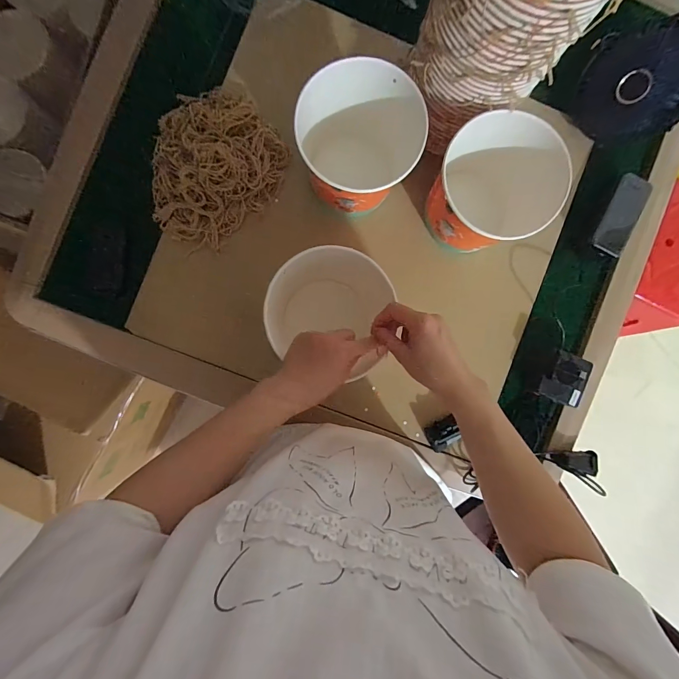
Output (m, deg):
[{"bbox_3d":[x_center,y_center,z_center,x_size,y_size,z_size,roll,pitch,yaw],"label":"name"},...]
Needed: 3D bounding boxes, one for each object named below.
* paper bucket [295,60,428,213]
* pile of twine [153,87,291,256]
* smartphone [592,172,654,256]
[{"bbox_3d":[0.019,-0.262,0.479,0.146,0.130,0.148,0,89,-3],"label":"paper bucket"},{"bbox_3d":[-0.194,-0.255,0.501,0.218,0.062,0.182,-44,92,-3],"label":"pile of twine"},{"bbox_3d":[0.447,-0.196,0.543,0.057,0.008,0.126,24,92,-9],"label":"smartphone"}]

